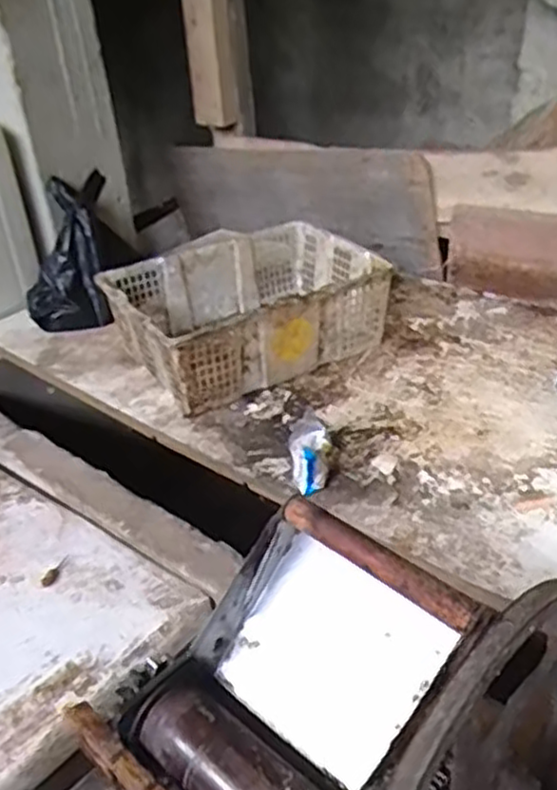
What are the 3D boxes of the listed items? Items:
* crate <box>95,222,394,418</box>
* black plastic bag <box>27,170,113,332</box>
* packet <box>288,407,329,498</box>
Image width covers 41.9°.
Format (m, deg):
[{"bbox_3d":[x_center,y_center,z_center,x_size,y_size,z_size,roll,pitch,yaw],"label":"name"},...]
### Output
[{"bbox_3d":[-0.062,-0.156,1.412,0.476,0.184,0.345,-23,36,-26],"label":"crate"},{"bbox_3d":[-0.433,-0.306,1.544,0.178,0.339,0.130,1,-6,11],"label":"black plastic bag"},{"bbox_3d":[0.048,0.083,1.089,0.062,0.071,0.151,-5,27,-2],"label":"packet"}]

